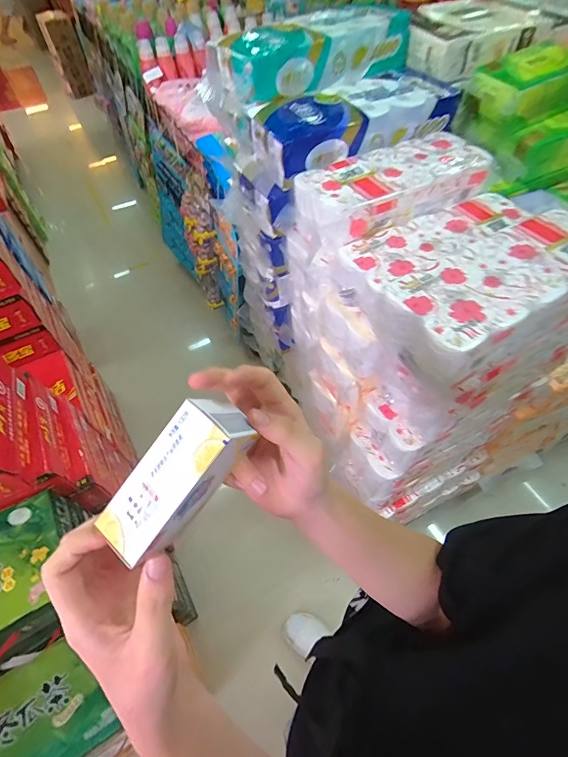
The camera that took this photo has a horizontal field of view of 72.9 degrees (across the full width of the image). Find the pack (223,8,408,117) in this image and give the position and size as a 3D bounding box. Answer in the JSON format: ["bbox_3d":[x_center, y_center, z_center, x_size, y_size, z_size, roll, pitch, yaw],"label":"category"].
[{"bbox_3d":[0.074,-0.848,0.992,0.514,0.106,0.242,-31,60,-18],"label":"pack"}]

